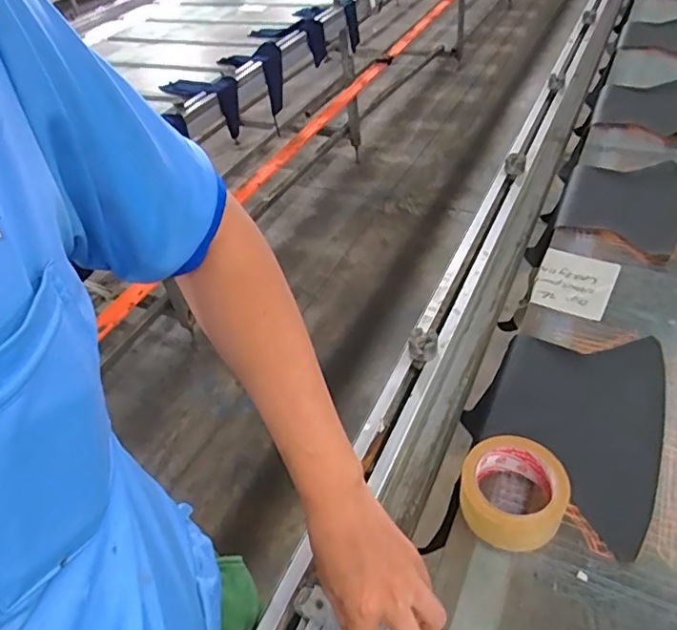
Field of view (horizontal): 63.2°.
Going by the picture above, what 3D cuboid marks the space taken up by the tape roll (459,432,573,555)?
[{"bbox_3d":[0.180,0.186,0.573,0.103,0.060,0.097,-4,43,4],"label":"tape roll"}]

